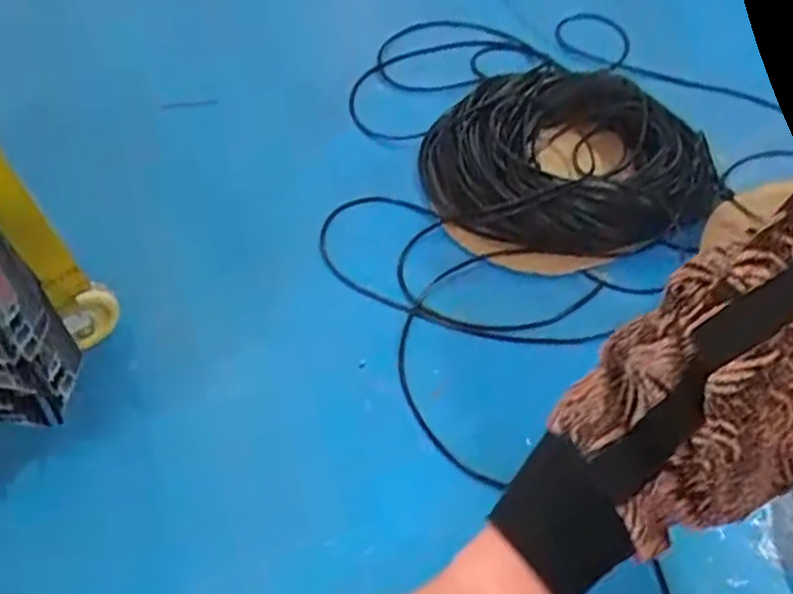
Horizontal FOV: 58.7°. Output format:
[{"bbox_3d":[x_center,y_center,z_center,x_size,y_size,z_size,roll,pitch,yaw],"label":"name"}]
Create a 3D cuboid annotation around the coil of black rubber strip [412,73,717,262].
[{"bbox_3d":[0.327,-0.309,1.471,0.530,0.114,0.516,-1,56,1],"label":"coil of black rubber strip"}]

